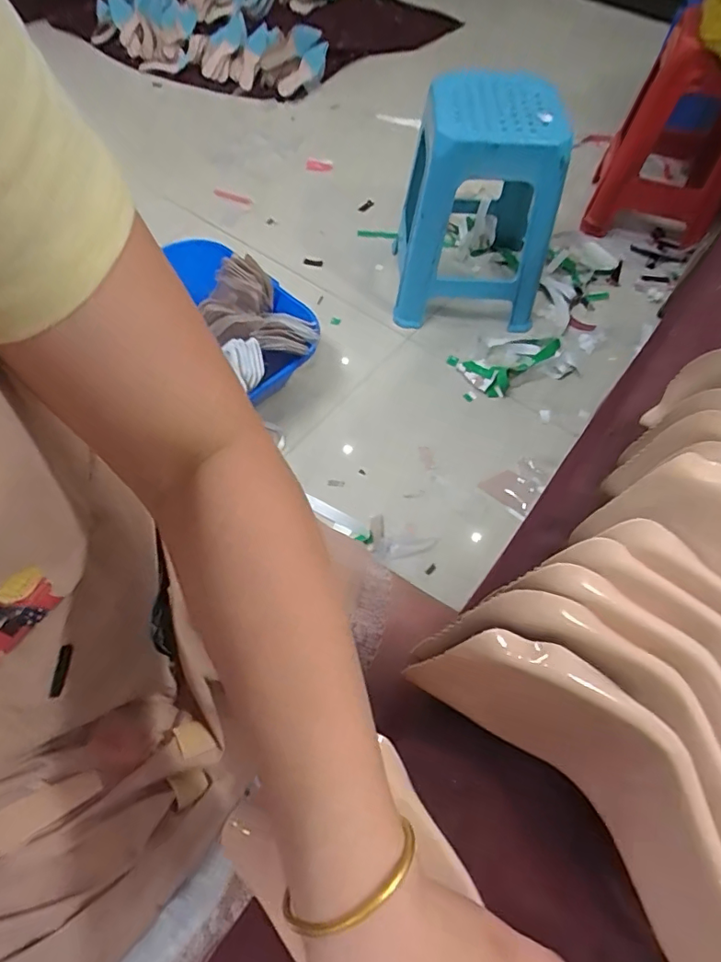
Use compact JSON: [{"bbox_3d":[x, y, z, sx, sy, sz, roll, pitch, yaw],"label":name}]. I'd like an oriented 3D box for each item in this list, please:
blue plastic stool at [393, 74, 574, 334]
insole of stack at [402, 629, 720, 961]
[{"bbox_3d":[0.301,-0.714,1.326,0.389,0.538,0.399,5,60,1],"label":"blue plastic stool"},{"bbox_3d":[0.125,0.159,0.247,0.062,0.091,0.235,-37,65,-21],"label":"insole of stack"}]

